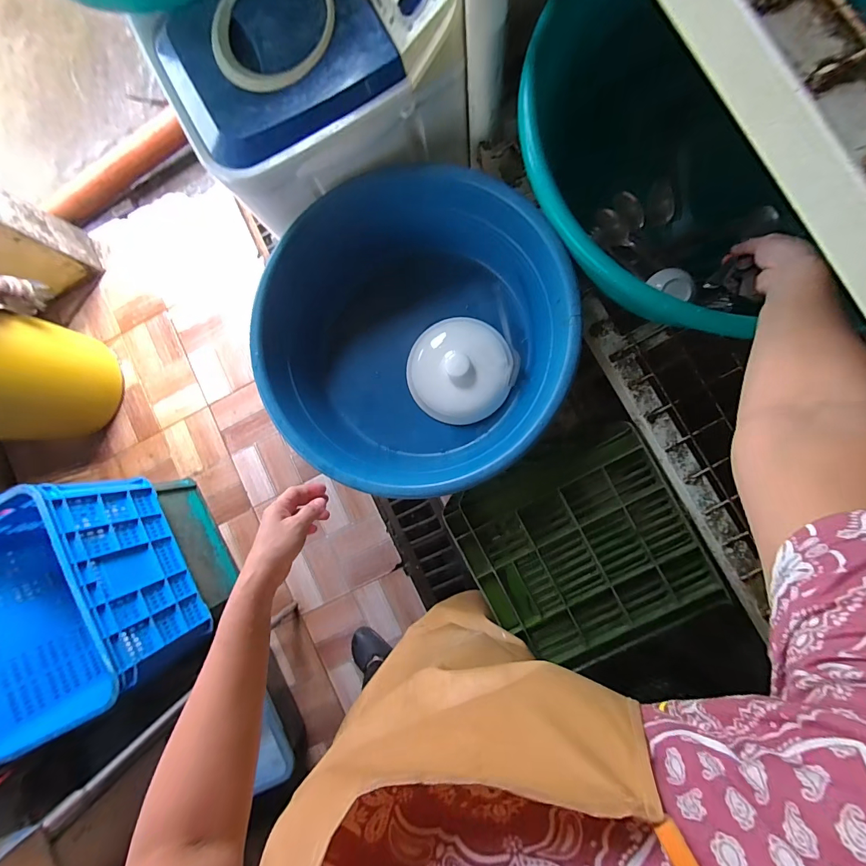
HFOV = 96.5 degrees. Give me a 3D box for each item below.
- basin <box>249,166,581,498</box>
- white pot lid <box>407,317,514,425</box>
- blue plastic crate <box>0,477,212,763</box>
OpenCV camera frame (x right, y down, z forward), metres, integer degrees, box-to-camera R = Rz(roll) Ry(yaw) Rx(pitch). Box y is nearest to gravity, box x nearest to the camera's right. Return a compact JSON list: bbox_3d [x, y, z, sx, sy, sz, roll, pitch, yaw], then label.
[{"bbox_3d":[-0.035,-0.139,0.668,0.479,0.181,0.447,0,89,6],"label":"basin"},{"bbox_3d":[0.045,-0.117,0.696,0.184,0.049,0.190,0,89,6],"label":"white pot lid"},{"bbox_3d":[-0.919,0.422,0.988,0.398,0.279,0.529,-29,86,5],"label":"blue plastic crate"}]

